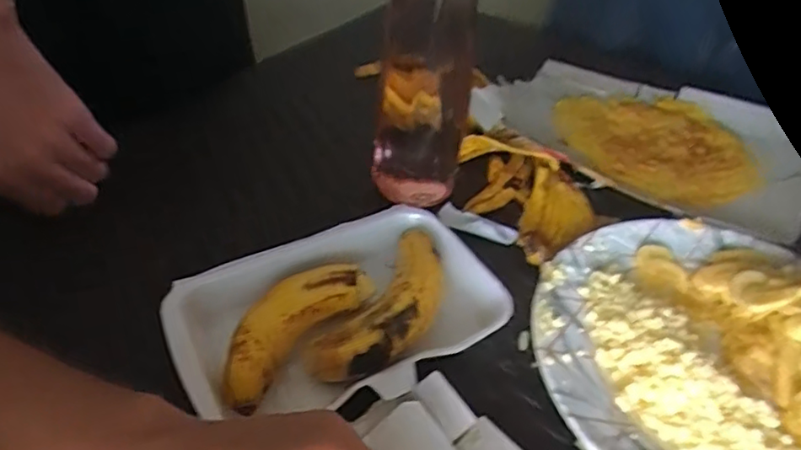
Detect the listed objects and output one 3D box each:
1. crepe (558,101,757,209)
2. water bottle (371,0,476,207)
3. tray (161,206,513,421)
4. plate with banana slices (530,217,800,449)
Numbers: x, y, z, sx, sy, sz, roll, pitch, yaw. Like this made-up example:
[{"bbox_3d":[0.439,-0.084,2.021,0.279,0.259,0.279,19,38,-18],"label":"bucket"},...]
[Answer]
[{"bbox_3d":[0.213,-0.072,0.517,0.155,0.018,0.142,2,42,-2],"label":"crepe"},{"bbox_3d":[0.016,-0.109,0.392,0.060,0.189,0.052,0,42,-5],"label":"water bottle"},{"bbox_3d":[-0.033,0.045,0.336,0.178,0.023,0.113,-18,47,-23],"label":"tray"},{"bbox_3d":[0.182,0.072,0.325,0.205,0.037,0.212,2,42,-2],"label":"plate with banana slices"}]

